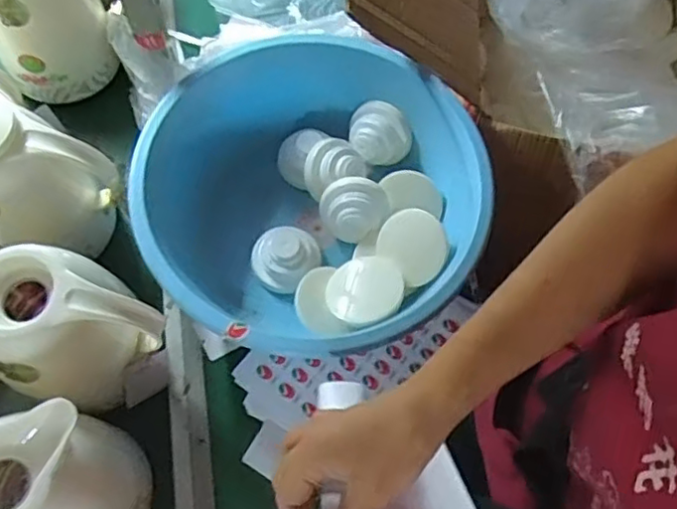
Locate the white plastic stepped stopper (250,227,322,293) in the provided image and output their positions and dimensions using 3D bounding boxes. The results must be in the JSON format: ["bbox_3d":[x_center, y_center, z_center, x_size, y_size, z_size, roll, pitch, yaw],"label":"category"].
[{"bbox_3d":[-0.061,0.002,0.727,0.080,0.054,0.077,4,67,0],"label":"white plastic stepped stopper"}]

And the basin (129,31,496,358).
[{"bbox_3d":[-0.035,-0.052,0.713,0.348,0.152,0.351,0,67,-1],"label":"basin"}]

